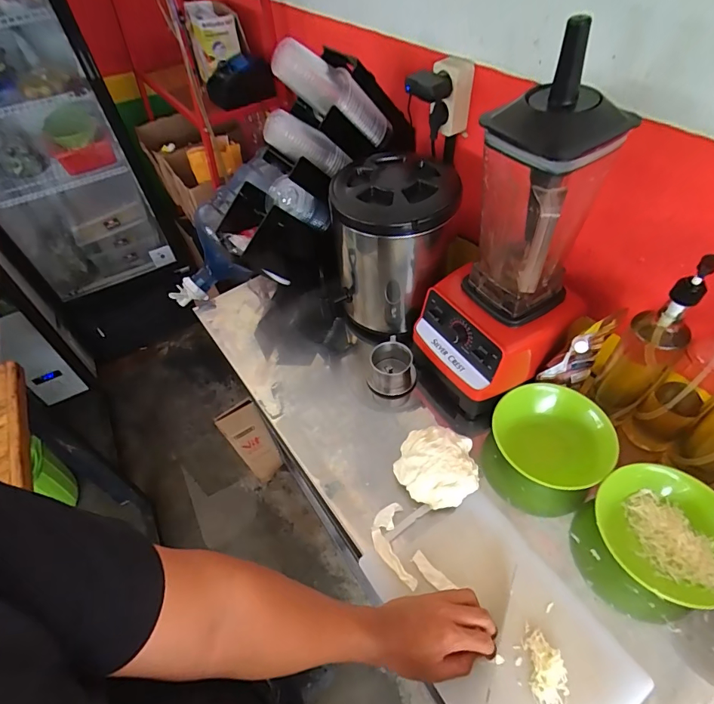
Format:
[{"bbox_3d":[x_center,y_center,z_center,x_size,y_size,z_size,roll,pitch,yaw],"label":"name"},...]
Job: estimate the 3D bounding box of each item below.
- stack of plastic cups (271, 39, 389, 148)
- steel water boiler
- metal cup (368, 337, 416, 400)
[{"bbox_3d":[-0.028,-0.448,0.747,0.262,0.074,0.078,5,35,-47],"label":"stack of plastic cups"},{"bbox_3d":[0.067,-0.183,0.791,0.202,0.286,0.194,0,50,5],"label":"steel water boiler"},{"bbox_3d":[0.062,0.029,0.769,0.083,0.069,0.084,0,50,5],"label":"metal cup"}]

